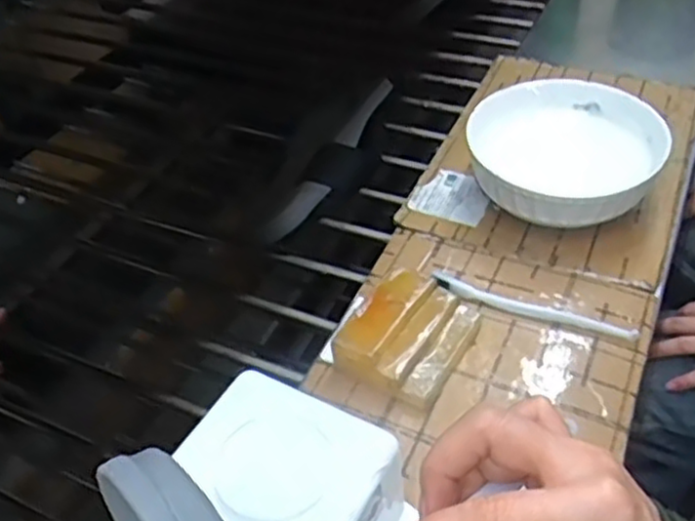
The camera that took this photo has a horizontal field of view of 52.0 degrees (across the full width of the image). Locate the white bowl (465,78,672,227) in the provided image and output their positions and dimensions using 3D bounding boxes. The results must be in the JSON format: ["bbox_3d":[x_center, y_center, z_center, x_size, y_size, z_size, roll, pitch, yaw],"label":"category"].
[{"bbox_3d":[0.202,-0.090,0.670,0.173,0.069,0.185,14,48,18],"label":"white bowl"}]

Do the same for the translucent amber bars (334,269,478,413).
[{"bbox_3d":[0.048,0.056,0.551,0.082,0.044,0.105,22,51,25],"label":"translucent amber bars"}]

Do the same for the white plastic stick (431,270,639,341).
[{"bbox_3d":[0.146,0.038,0.574,0.165,0.012,0.021,17,49,24],"label":"white plastic stick"}]

